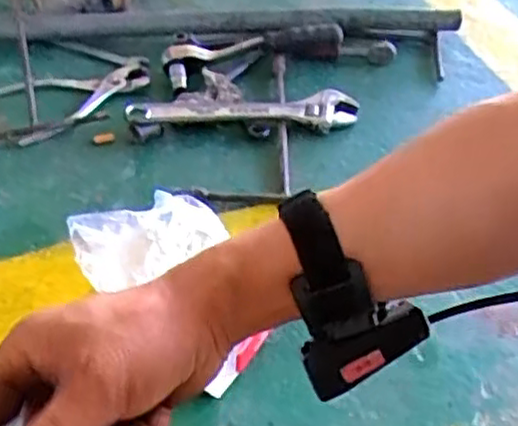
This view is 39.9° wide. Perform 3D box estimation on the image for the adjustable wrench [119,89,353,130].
[{"bbox_3d":[-0.014,-0.126,0.895,0.293,0.029,0.056,-6,45,-11],"label":"adjustable wrench"}]

